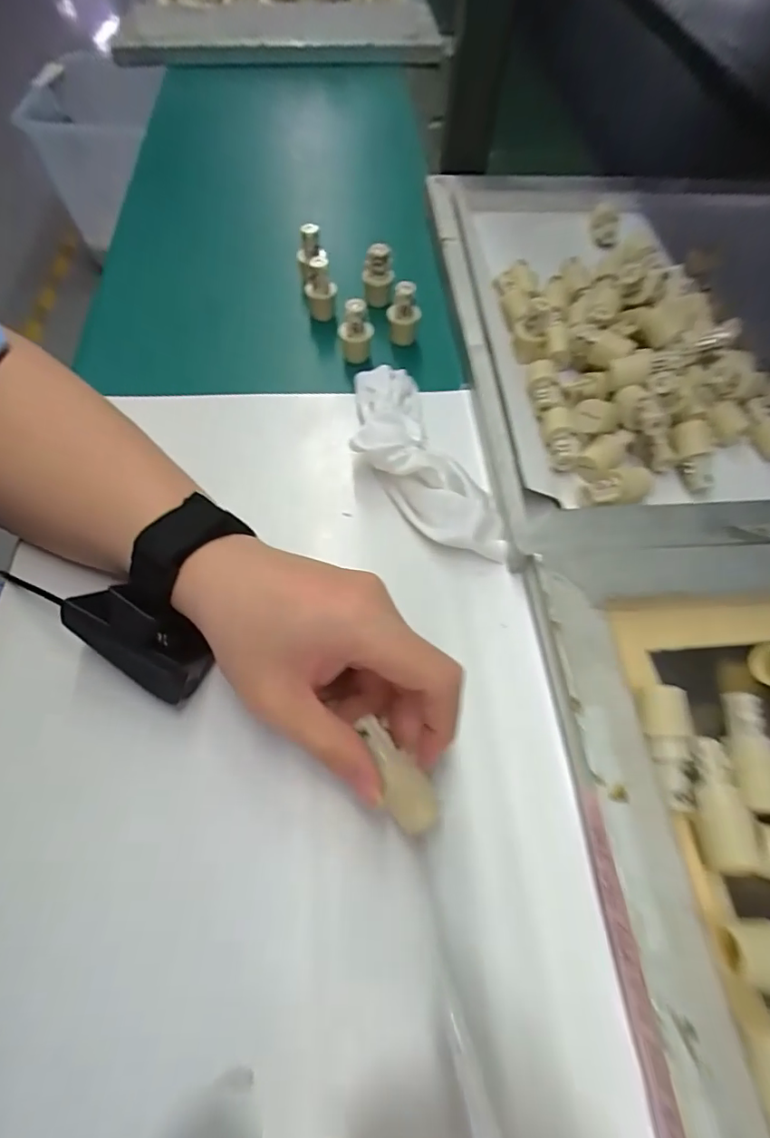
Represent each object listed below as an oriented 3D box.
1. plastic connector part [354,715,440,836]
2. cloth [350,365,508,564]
[{"bbox_3d":[0.005,0.089,0.225,0.021,0.006,0.053,-28,84,-16],"label":"plastic connector part"},{"bbox_3d":[0.017,-0.072,0.328,0.061,0.029,0.157,-17,62,-13],"label":"cloth"}]

